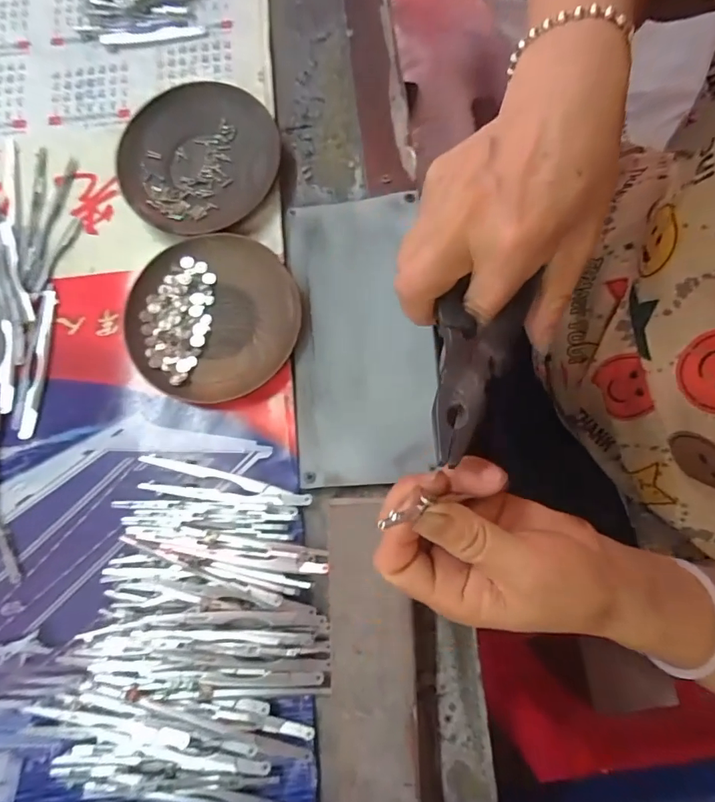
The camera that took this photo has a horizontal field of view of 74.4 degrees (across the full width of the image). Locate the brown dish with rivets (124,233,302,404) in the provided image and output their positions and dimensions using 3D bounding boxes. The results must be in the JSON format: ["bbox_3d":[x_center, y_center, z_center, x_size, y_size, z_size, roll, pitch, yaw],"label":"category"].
[{"bbox_3d":[-0.098,-0.058,0.321,0.115,0.016,0.114,0,79,1],"label":"brown dish with rivets"}]

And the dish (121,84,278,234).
[{"bbox_3d":[-0.115,-0.175,0.341,0.114,0.018,0.109,0,79,1],"label":"dish"}]

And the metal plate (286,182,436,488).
[{"bbox_3d":[0.002,-0.046,0.318,0.091,0.011,0.195,-4,79,1],"label":"metal plate"}]

